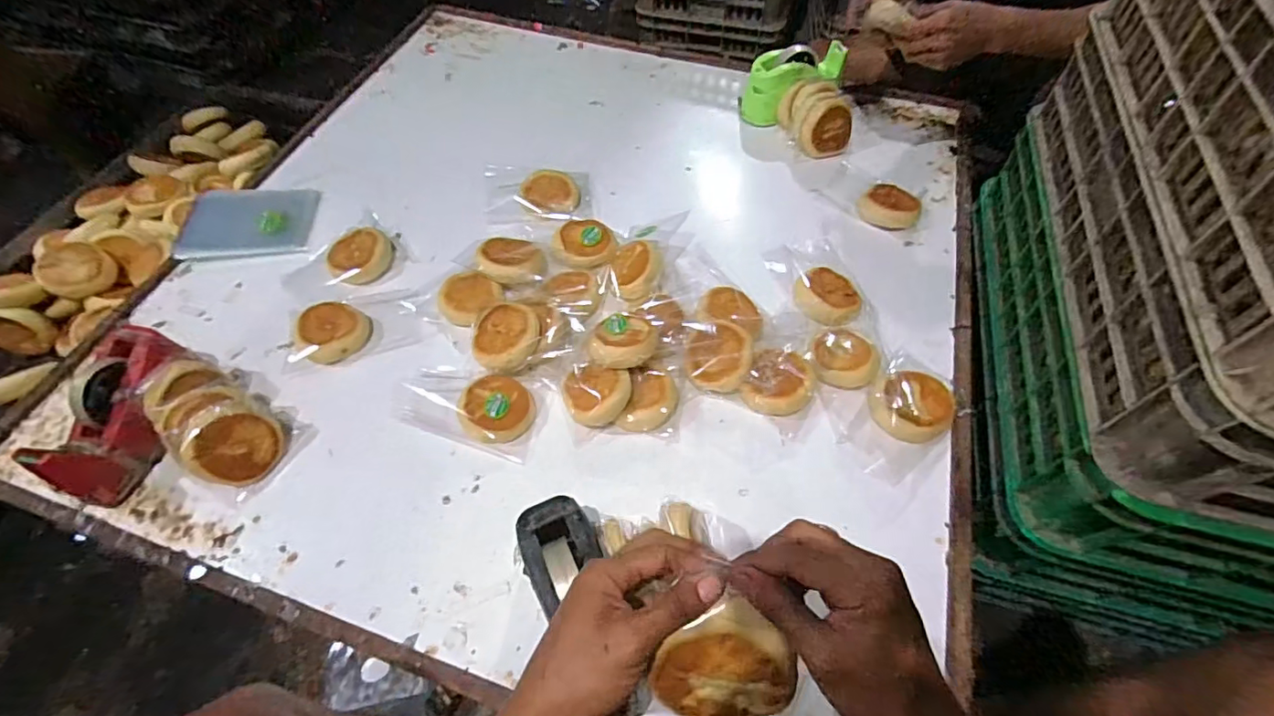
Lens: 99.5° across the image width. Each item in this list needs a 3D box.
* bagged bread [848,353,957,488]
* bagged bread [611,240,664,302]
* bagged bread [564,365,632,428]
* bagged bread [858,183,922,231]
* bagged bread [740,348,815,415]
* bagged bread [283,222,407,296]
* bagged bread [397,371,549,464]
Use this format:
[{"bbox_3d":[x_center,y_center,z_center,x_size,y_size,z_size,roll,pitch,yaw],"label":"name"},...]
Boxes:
[{"bbox_3d":[0.349,0.072,0.701,0.108,0.036,0.188,32,64,20],"label":"bagged bread"},{"bbox_3d":[-0.002,-0.132,0.830,0.080,0.038,0.108,9,58,8],"label":"bagged bread"},{"bbox_3d":[-0.054,0.048,0.716,0.085,0.041,0.077,8,94,-6],"label":"bagged bread"},{"bbox_3d":[0.415,-0.245,0.894,0.093,0.041,0.089,-1,58,2],"label":"bagged bread"},{"bbox_3d":[0.192,0.032,0.720,0.084,0.053,0.084,-1,58,2],"label":"bagged bread"},{"bbox_3d":[-0.452,-0.170,0.905,0.119,0.041,0.131,-39,64,-20],"label":"bagged bread"},{"bbox_3d":[-0.229,0.058,0.731,0.208,0.035,0.108,15,59,11],"label":"bagged bread"}]

